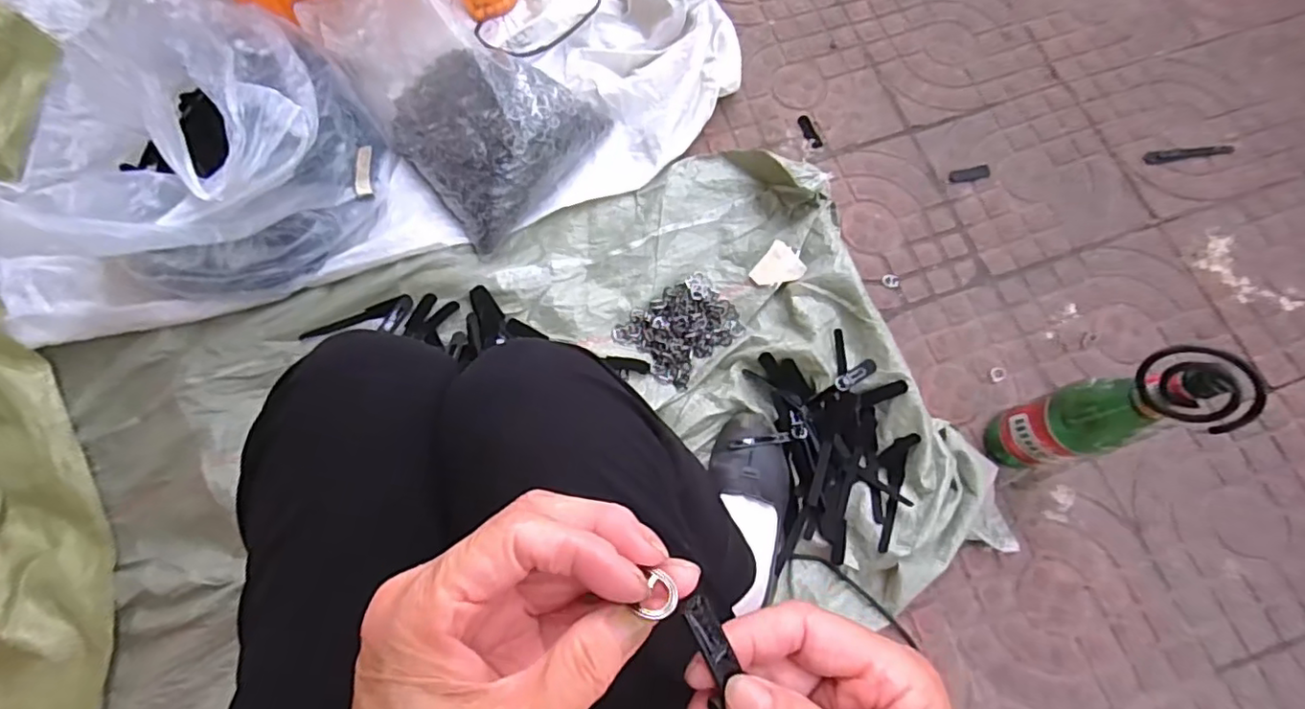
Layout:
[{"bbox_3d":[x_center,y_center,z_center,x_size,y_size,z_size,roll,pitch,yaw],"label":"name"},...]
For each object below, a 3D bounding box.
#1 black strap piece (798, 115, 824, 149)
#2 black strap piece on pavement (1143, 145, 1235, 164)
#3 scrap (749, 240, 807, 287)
[{"bbox_3d":[0.228,-0.324,0.883,0.019,0.004,0.058,-23,76,-7],"label":"black strap piece"},{"bbox_3d":[0.751,-0.282,0.852,0.126,0.009,0.019,-5,74,-2],"label":"black strap piece on pavement"},{"bbox_3d":[0.164,-0.109,0.783,0.055,0.004,0.059,39,103,12],"label":"scrap"}]

